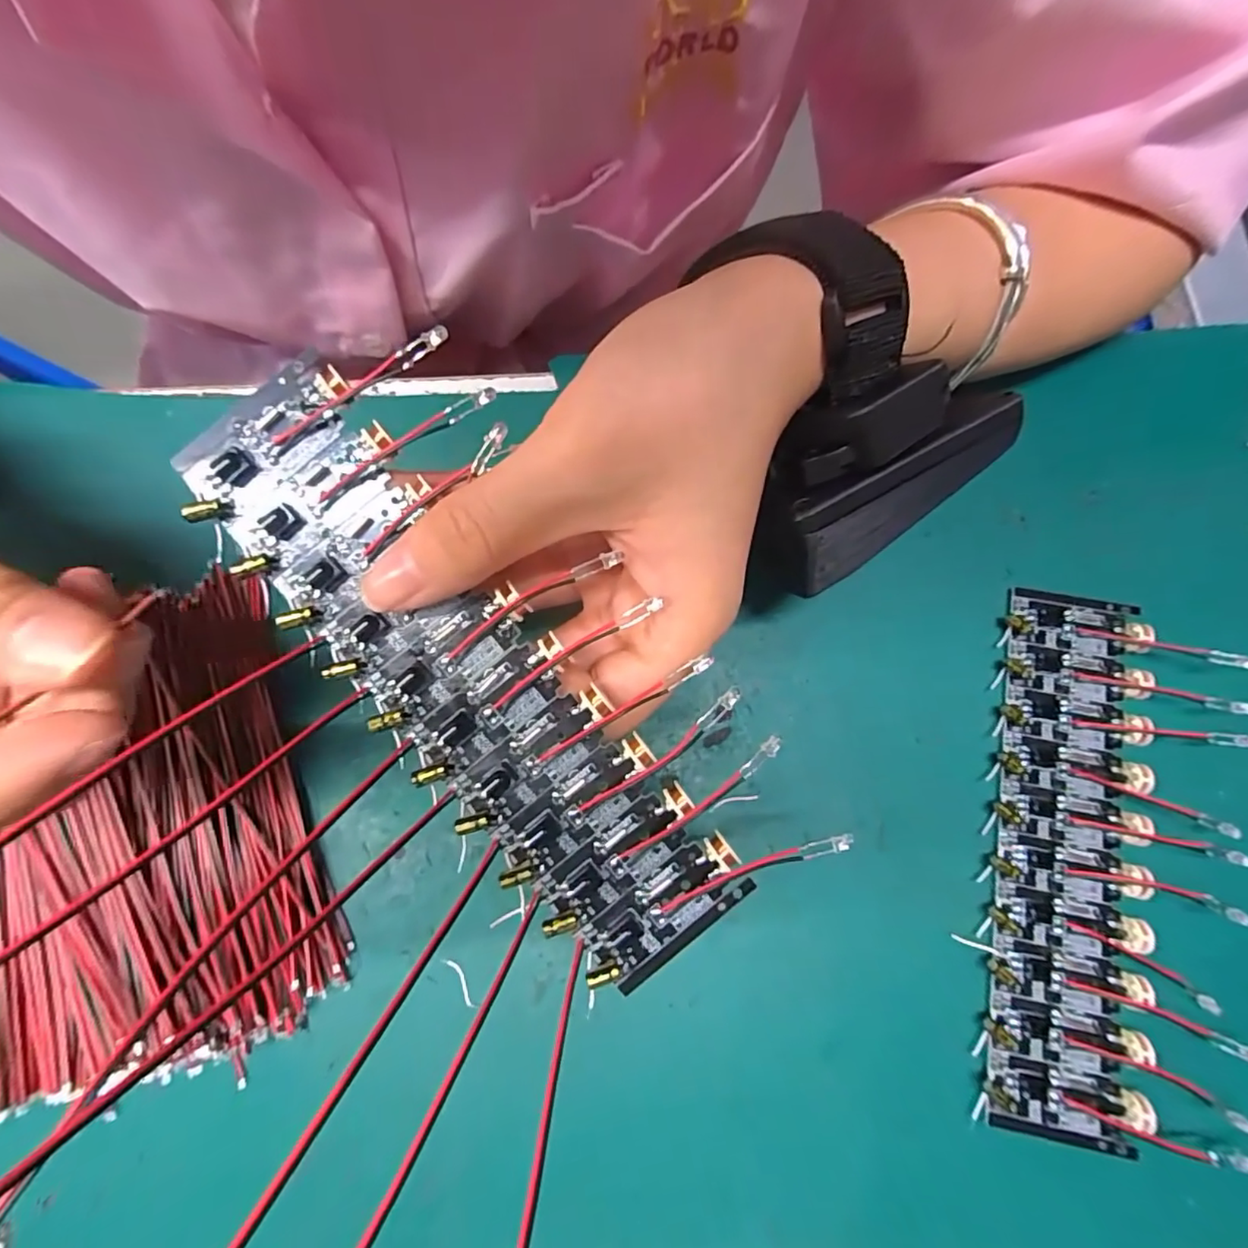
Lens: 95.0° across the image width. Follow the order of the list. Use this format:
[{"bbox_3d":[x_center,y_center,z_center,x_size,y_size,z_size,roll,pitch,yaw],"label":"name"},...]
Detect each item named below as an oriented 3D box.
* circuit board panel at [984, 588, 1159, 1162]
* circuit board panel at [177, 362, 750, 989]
[{"bbox_3d":[0.142,0.070,0.180,0.045,0.010,0.161,11,81,-1],"label":"circuit board panel"},{"bbox_3d":[-0.038,0.015,0.134,0.046,0.004,0.162,-39,92,0],"label":"circuit board panel"}]

